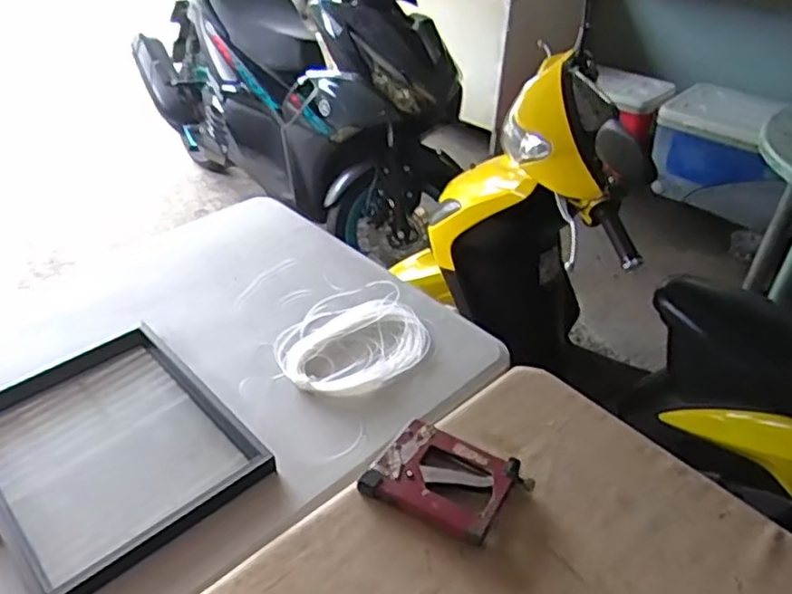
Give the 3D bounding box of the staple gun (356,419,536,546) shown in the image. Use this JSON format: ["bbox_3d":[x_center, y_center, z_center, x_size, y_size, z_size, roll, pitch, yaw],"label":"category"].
[{"bbox_3d":[0.061,0.226,0.800,0.175,0.026,0.125,23,43,24],"label":"staple gun"}]

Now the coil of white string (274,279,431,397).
[{"bbox_3d":[-0.077,0.064,1.047,0.237,0.031,0.237,1,38,-1],"label":"coil of white string"}]

